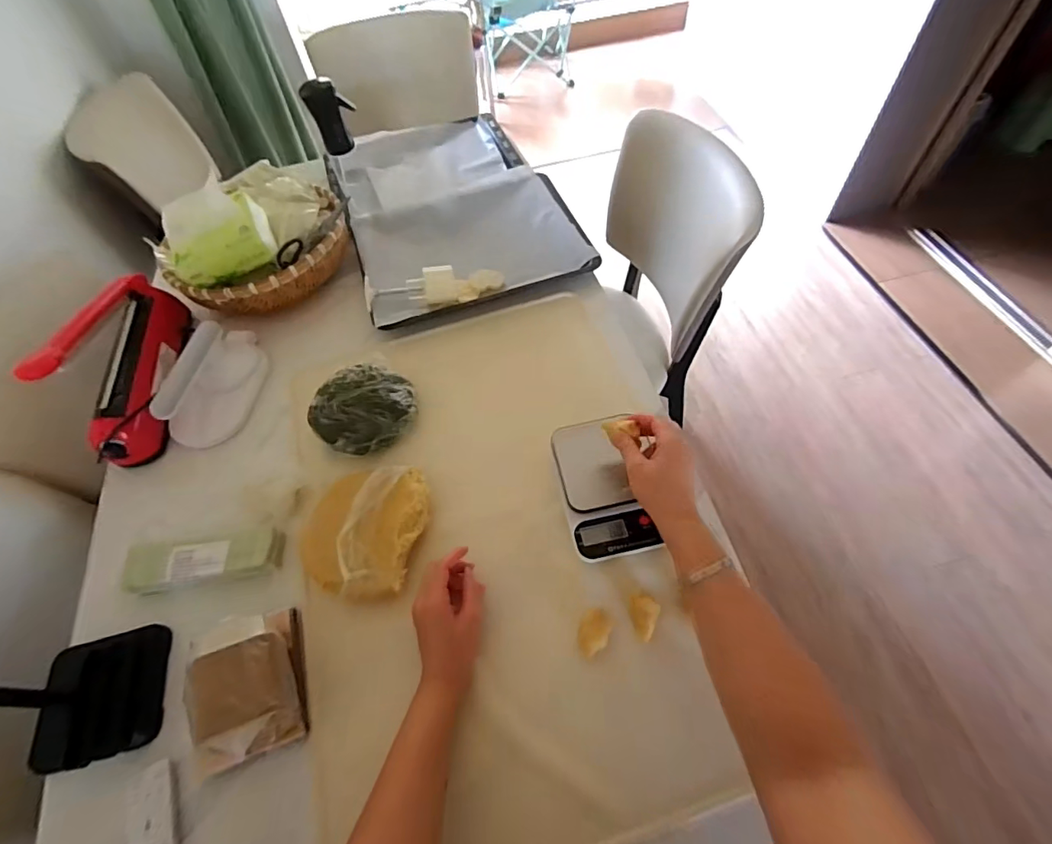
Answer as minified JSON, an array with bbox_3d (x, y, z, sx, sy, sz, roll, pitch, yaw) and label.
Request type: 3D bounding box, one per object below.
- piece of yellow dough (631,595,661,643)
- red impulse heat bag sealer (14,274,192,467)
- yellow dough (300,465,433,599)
[{"bbox_3d":[0.132,0.213,0.534,0.028,0.020,0.044,-9,58,-1],"label":"piece of yellow dough"},{"bbox_3d":[-0.575,-0.110,0.697,0.074,0.167,0.310,-14,58,-4],"label":"red impulse heat bag sealer"},{"bbox_3d":[-0.195,0.123,0.591,0.141,0.040,0.161,10,60,11],"label":"yellow dough"}]

